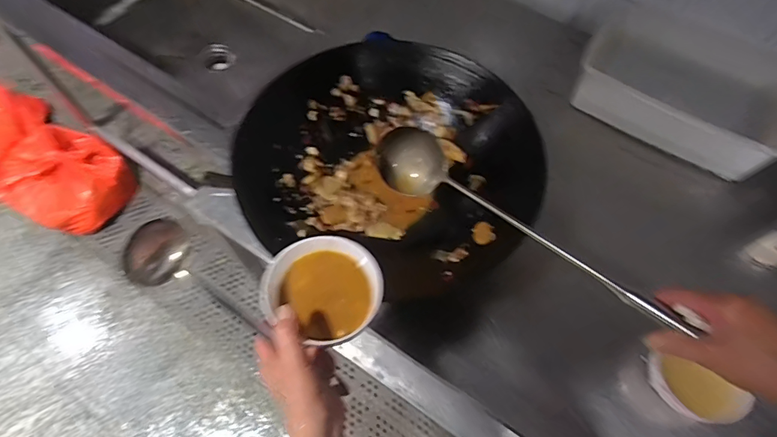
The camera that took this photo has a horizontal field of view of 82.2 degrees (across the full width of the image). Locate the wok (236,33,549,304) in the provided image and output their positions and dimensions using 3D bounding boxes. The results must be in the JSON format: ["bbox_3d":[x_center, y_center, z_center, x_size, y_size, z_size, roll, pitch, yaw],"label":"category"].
[{"bbox_3d":[0.006,-0.089,0.689,0.415,0.116,0.375,11,64,4],"label":"wok"}]

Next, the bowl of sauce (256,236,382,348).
[{"bbox_3d":[-0.068,0.076,0.470,0.114,0.054,0.103,-28,67,-14],"label":"bowl of sauce"}]

